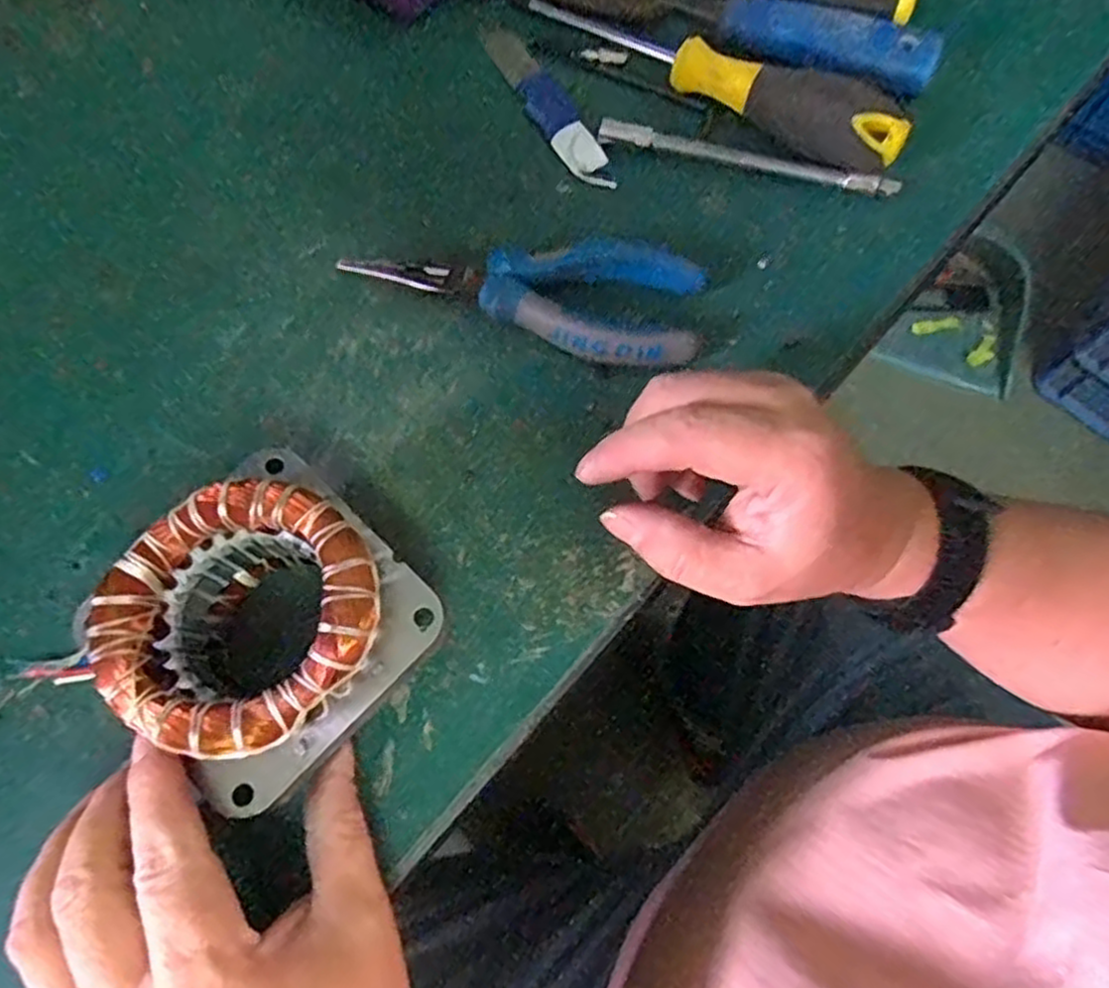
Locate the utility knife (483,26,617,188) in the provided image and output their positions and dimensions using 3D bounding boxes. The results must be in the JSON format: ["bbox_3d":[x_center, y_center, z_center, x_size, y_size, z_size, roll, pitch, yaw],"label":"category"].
[{"bbox_3d":[-0.002,-0.190,0.364,0.021,0.007,0.107,-27,74,-8],"label":"utility knife"}]

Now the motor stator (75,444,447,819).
[{"bbox_3d":[-0.093,0.044,0.247,0.085,0.068,0.087,42,78,12],"label":"motor stator"}]

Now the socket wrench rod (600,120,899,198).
[{"bbox_3d":[0.090,-0.159,0.347,0.139,0.006,0.011,15,74,5],"label":"socket wrench rod"}]

